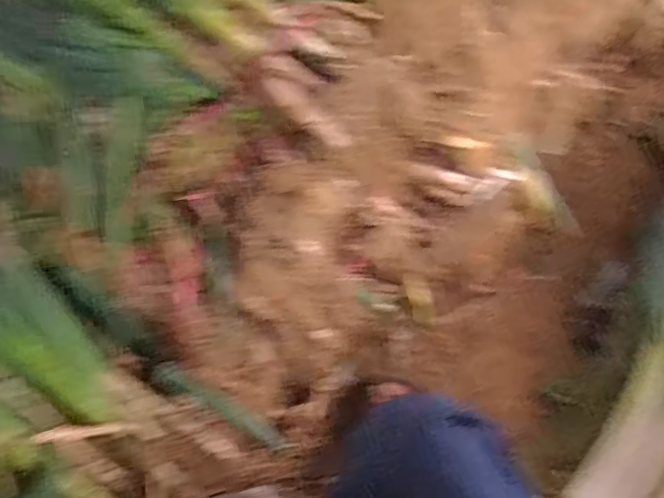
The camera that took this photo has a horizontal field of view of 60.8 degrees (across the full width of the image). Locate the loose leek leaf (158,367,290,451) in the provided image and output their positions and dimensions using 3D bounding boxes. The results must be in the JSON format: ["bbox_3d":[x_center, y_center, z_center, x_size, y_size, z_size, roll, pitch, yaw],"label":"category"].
[{"bbox_3d":[-0.160,0.237,0.839,0.226,0.017,0.029,33,51,-3],"label":"loose leek leaf"}]

